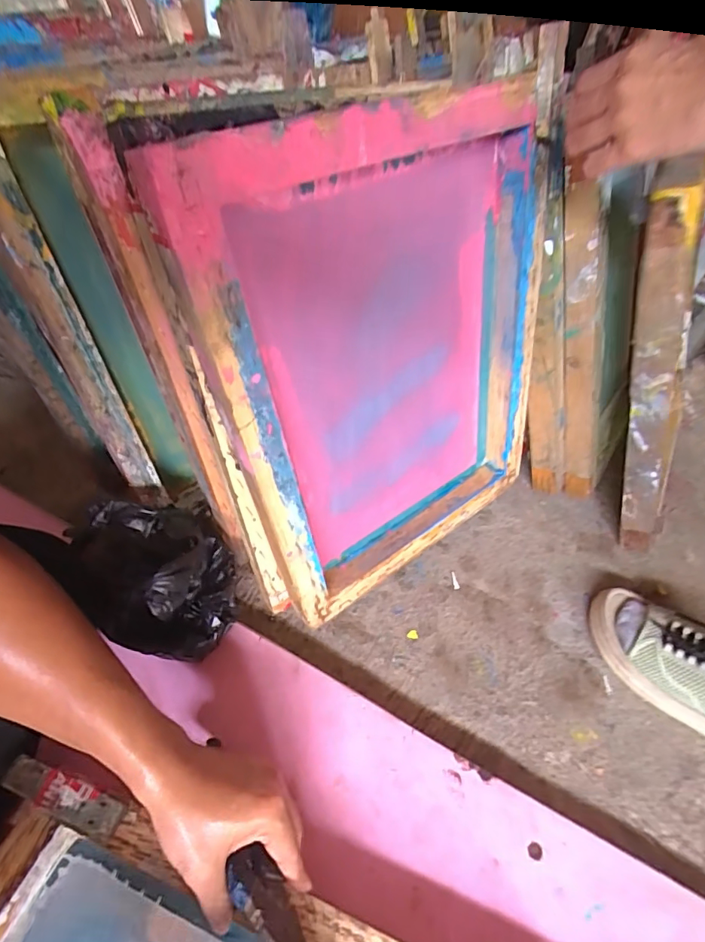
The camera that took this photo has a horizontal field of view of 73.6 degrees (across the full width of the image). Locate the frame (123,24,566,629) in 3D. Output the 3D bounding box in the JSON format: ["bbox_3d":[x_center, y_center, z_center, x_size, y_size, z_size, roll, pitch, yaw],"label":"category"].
[{"bbox_3d":[0.046,-0.092,0.497,0.377,0.475,0.073,-31,45,-24],"label":"frame"}]

